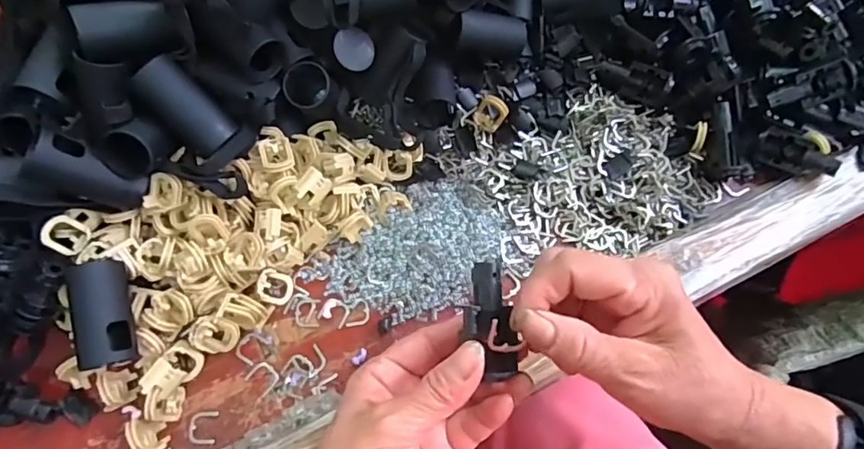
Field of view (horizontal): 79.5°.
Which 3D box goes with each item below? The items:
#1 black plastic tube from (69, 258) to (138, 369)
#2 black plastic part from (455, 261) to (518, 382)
[{"bbox_3d":[-0.197,0.053,0.314,0.027,0.030,0.063,-13,70,-5],"label":"black plastic tube"},{"bbox_3d":[0.026,0.043,0.236,0.020,0.015,0.053,-9,77,-4],"label":"black plastic part"}]

